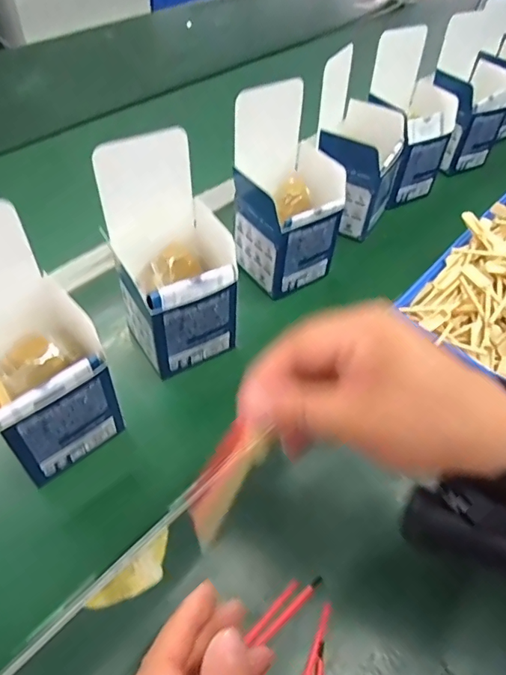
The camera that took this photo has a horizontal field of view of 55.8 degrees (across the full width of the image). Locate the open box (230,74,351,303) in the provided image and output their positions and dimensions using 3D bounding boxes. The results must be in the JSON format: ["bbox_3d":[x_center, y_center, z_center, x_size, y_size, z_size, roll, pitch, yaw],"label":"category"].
[{"bbox_3d":[0.039,-0.147,0.486,0.104,0.170,0.091,-30,55,-22],"label":"open box"}]

